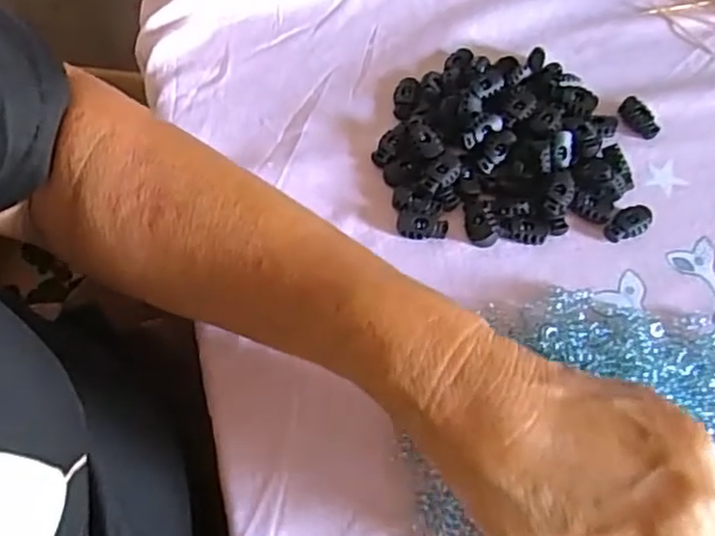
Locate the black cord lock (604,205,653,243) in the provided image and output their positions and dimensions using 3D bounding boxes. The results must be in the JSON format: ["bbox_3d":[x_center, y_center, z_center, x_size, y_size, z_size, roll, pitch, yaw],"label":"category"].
[{"bbox_3d":[0.154,-0.025,0.395,0.028,0.009,0.017,-35,66,-19],"label":"black cord lock"}]

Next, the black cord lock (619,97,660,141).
[{"bbox_3d":[0.176,-0.093,0.434,0.017,0.010,0.028,-25,63,-15],"label":"black cord lock"}]

